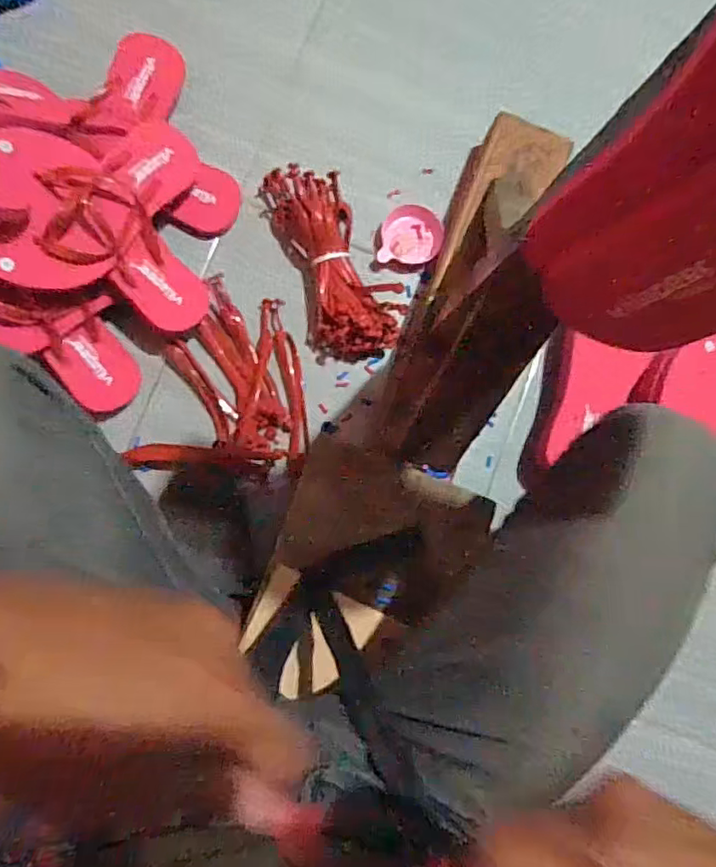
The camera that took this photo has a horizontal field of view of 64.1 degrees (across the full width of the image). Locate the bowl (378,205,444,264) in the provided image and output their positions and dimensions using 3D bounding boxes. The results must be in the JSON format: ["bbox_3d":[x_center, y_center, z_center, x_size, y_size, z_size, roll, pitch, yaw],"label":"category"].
[{"bbox_3d":[0.064,-0.241,0.687,0.081,0.022,0.074,0,84,-5],"label":"bowl"}]

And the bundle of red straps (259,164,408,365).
[{"bbox_3d":[-0.029,-0.200,0.650,0.106,0.055,0.233,-19,86,-6],"label":"bundle of red straps"}]

